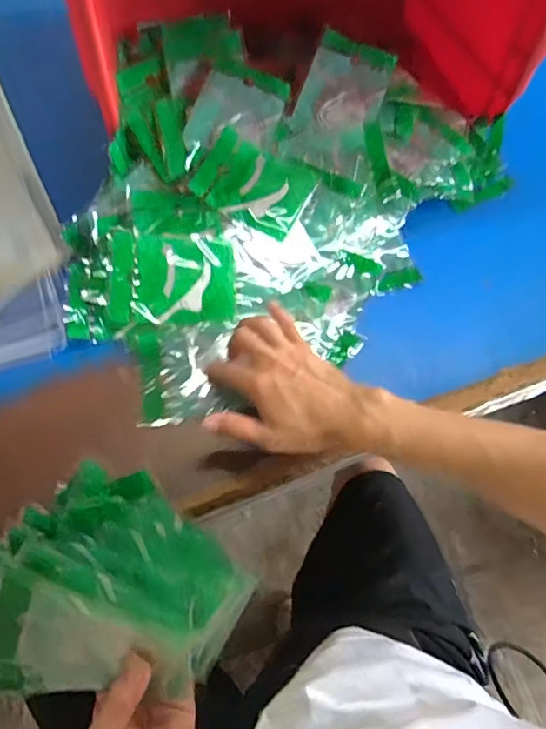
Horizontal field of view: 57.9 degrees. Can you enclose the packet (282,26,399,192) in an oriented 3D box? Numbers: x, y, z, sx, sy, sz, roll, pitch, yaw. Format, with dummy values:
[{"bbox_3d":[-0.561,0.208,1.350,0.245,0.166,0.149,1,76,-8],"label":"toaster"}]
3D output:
[{"bbox_3d":[0.085,-0.328,0.634,0.107,0.011,0.216,16,79,-1],"label":"packet"}]

